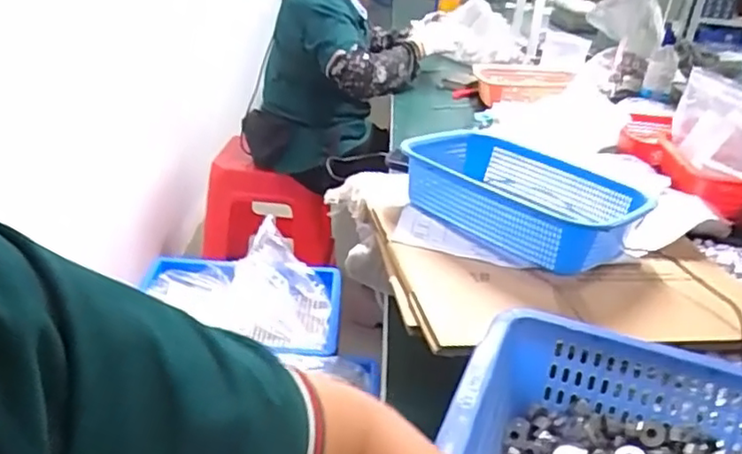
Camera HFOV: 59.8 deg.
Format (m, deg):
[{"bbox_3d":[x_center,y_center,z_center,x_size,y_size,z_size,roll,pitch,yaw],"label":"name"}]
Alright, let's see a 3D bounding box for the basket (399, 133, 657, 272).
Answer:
[{"bbox_3d":[0.185,-0.038,0.813,0.199,0.080,0.287,-20,37,-41],"label":"basket"}]

